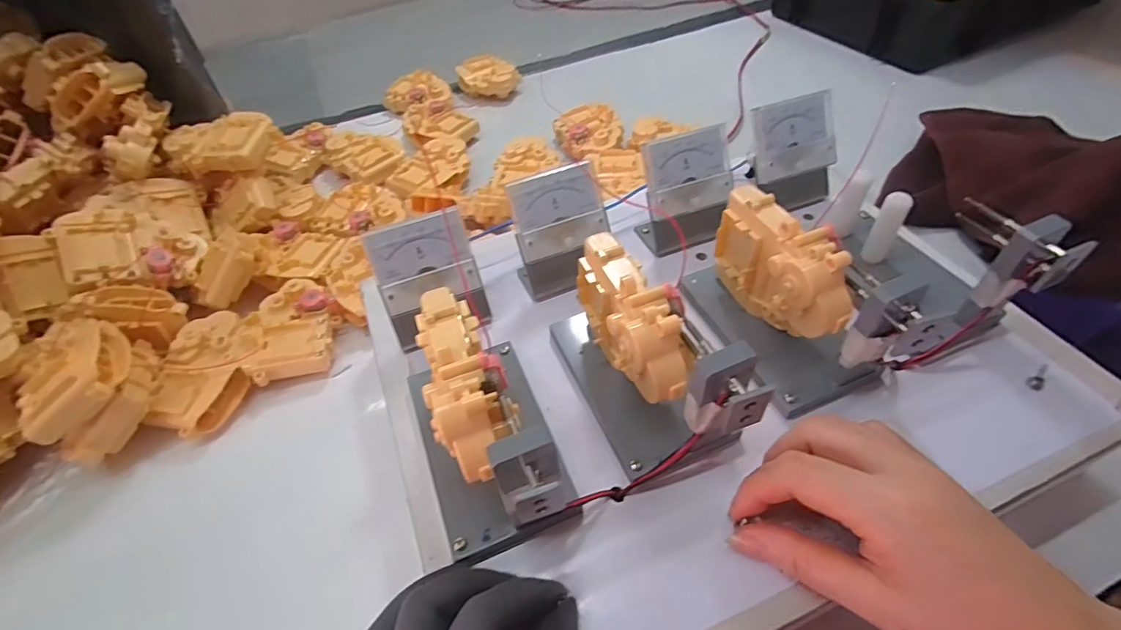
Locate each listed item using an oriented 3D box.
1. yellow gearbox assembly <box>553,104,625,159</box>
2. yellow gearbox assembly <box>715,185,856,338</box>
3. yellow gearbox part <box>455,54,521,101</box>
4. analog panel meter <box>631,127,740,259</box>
[{"bbox_3d":[0.037,-0.207,0.607,0.073,0.032,0.092,-11,49,-4],"label":"yellow gearbox assembly"},{"bbox_3d":[0.131,-0.023,0.313,0.034,0.078,0.096,-15,49,-7],"label":"yellow gearbox assembly"},{"bbox_3d":[-0.101,-0.336,0.734,0.083,0.032,0.077,-11,49,-4],"label":"yellow gearbox part"},{"bbox_3d":[0.093,-0.088,0.383,0.070,0.072,0.043,-17,50,-9],"label":"analog panel meter"}]

